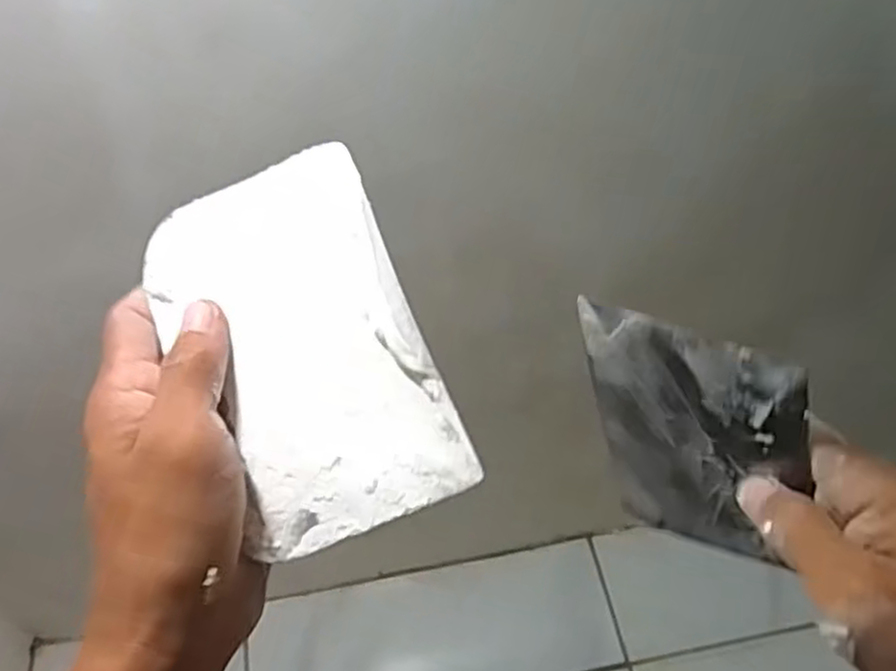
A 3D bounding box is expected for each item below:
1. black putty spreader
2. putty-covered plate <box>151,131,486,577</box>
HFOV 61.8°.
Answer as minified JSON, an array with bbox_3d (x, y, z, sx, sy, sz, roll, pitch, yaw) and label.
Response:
[{"bbox_3d":[0.106,0.047,0.317,0.089,0.126,0.005,15,46,40],"label":"black putty spreader"},{"bbox_3d":[-0.056,0.005,0.286,0.089,0.007,0.145,-24,76,2],"label":"putty-covered plate"}]

